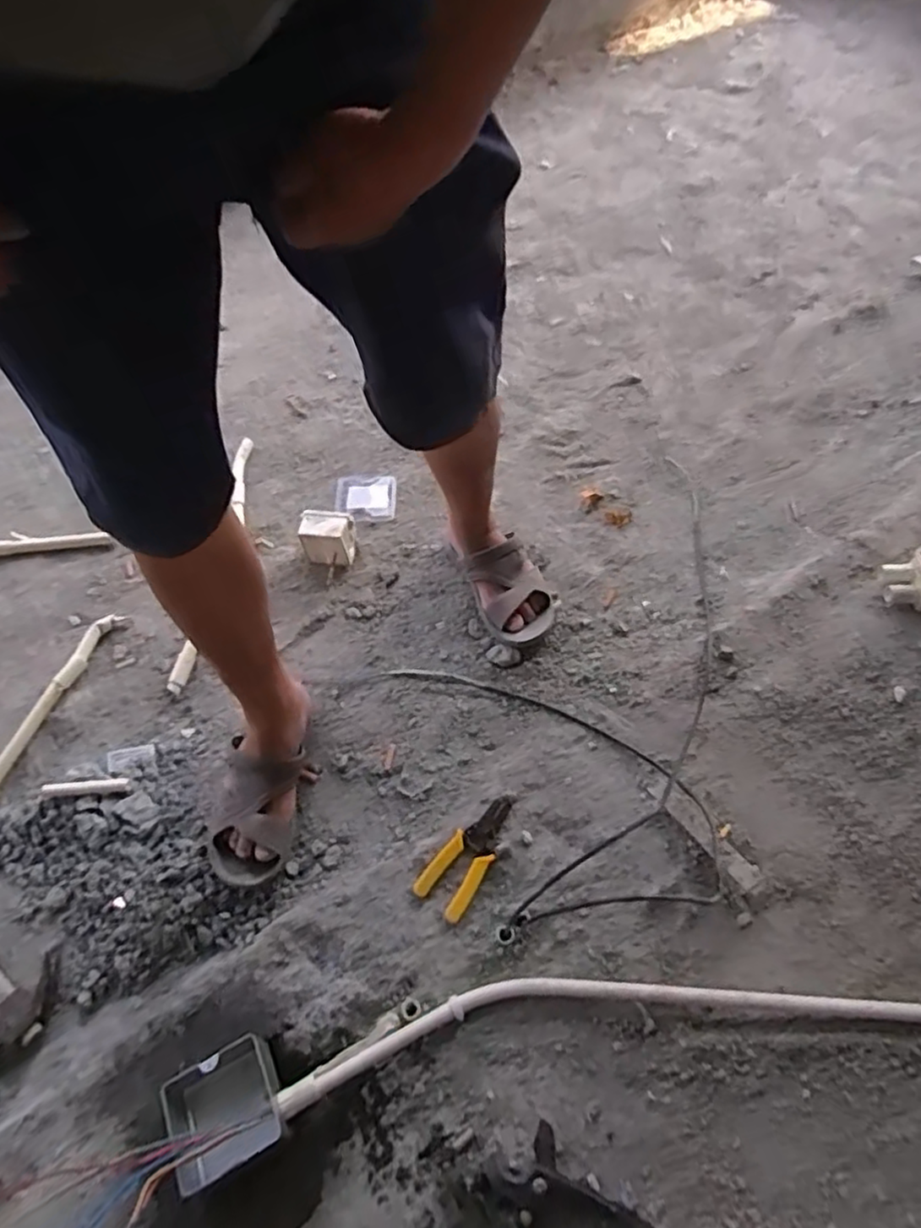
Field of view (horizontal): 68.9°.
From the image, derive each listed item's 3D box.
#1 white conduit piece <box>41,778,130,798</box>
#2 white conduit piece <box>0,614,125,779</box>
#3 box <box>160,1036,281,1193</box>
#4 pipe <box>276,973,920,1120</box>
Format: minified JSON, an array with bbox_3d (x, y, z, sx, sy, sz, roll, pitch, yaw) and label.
[{"bbox_3d":[-0.498,0.229,0.888,0.111,0.014,0.019,-7,61,0],"label":"white conduit piece"},{"bbox_3d":[-0.608,0.143,0.970,0.034,0.026,0.347,17,62,13],"label":"white conduit piece"},{"bbox_3d":[-0.241,0.509,0.689,0.108,0.058,0.104,-26,62,-11],"label":"box"},{"bbox_3d":[0.377,0.407,0.684,1.132,0.068,0.103,-5,60,1],"label":"pipe"}]

